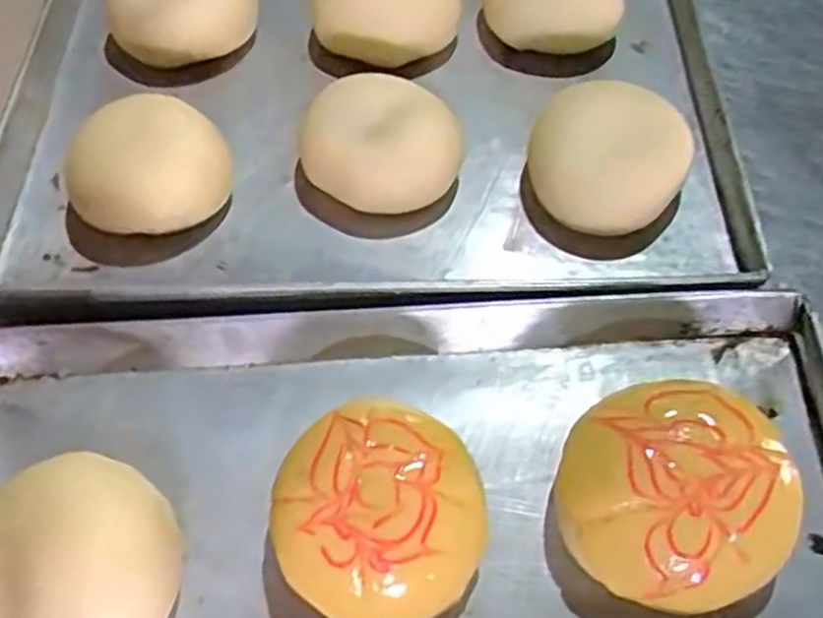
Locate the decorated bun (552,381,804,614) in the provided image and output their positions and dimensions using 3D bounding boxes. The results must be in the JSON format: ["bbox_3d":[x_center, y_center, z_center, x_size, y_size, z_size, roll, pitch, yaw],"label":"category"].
[{"bbox_3d":[0.116,0.085,0.353,0.095,0.059,0.093,-1,59,1],"label":"decorated bun"}]

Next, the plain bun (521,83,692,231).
[{"bbox_3d":[0.116,-0.092,0.469,0.089,0.057,0.089,-1,59,1],"label":"plain bun"}]

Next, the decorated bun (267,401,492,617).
[{"bbox_3d":[-0.014,0.094,0.355,0.090,0.050,0.090,-1,59,1],"label":"decorated bun"}]

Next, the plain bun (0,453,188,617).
[{"bbox_3d":[-0.144,0.112,0.349,0.084,0.047,0.083,-1,59,1],"label":"plain bun"}]

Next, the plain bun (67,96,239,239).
[{"bbox_3d":[-0.158,-0.084,0.472,0.097,0.050,0.084,-17,60,-9],"label":"plain bun"}]

